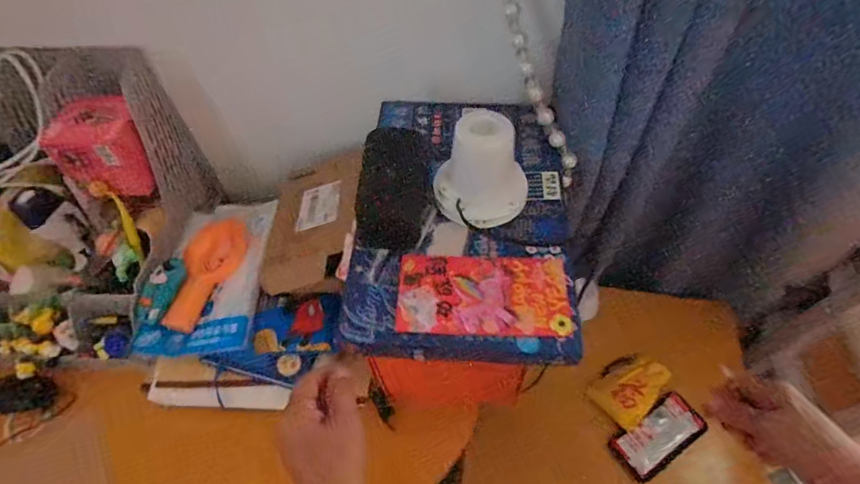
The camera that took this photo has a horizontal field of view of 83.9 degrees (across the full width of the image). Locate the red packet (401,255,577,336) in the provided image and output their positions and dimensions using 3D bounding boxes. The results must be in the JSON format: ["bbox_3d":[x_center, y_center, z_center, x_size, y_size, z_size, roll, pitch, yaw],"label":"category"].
[{"bbox_3d":[0.055,0.051,0.479,0.169,0.006,0.087,1,53,3],"label":"red packet"}]

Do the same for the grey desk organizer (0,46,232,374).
[{"bbox_3d":[-0.513,-0.054,0.594,0.366,0.272,0.329,4,56,8],"label":"grey desk organizer"}]

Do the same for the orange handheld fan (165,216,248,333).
[{"bbox_3d":[-0.284,0.039,0.620,0.075,0.027,0.151,0,55,5],"label":"orange handheld fan"}]

